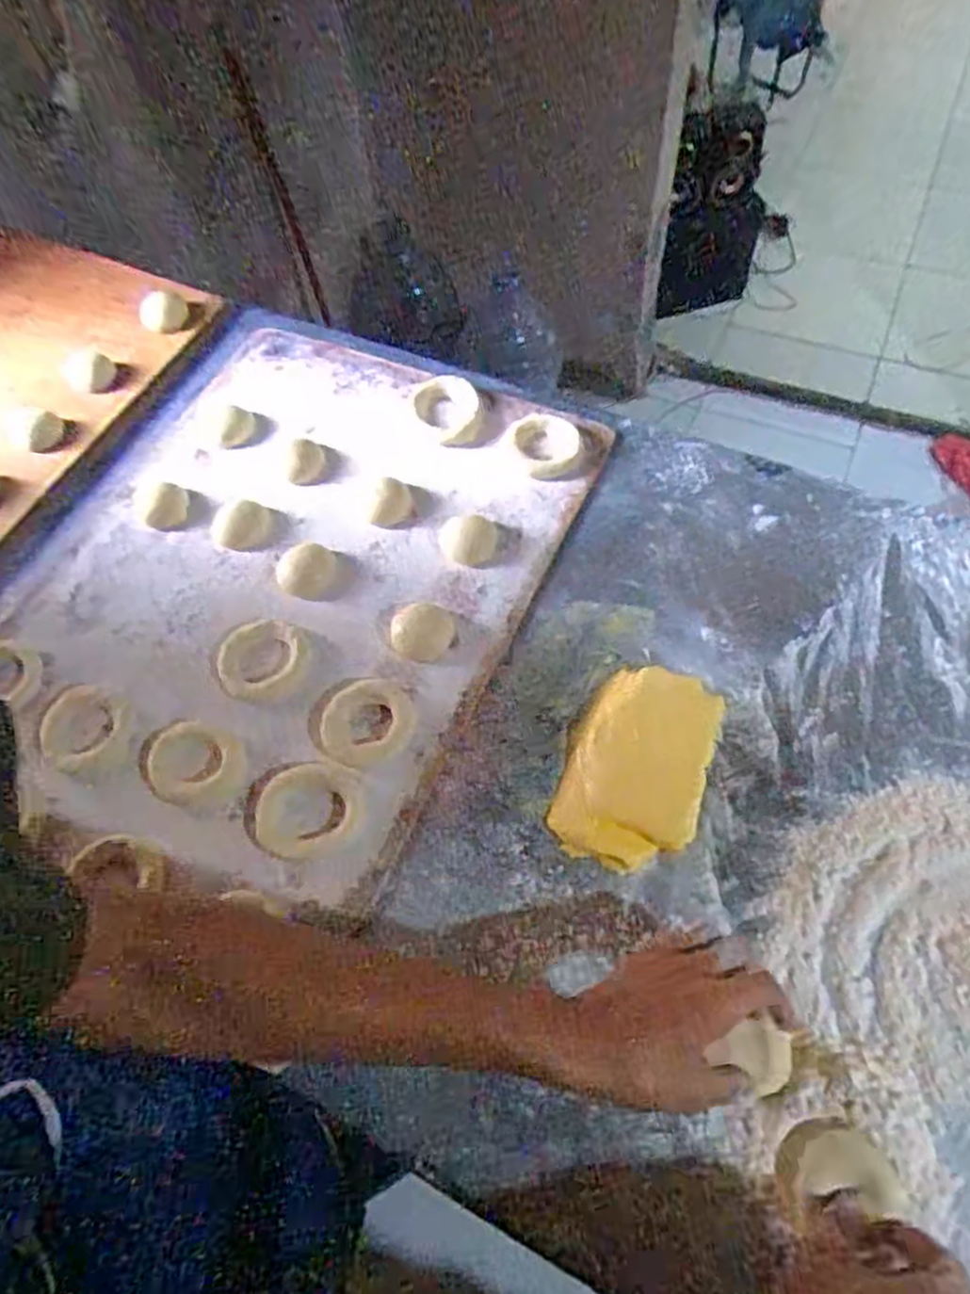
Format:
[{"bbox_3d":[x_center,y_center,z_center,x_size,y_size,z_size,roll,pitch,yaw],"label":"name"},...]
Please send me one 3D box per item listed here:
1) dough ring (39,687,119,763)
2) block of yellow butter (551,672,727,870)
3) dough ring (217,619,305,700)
[{"bbox_3d":[-0.331,0.062,0.598,0.061,0.015,0.073,-40,67,-16],"label":"dough ring"},{"bbox_3d":[0.113,0.088,0.555,0.102,0.028,0.151,17,65,12],"label":"block of yellow butter"},{"bbox_3d":[-0.186,0.010,0.615,0.075,0.007,0.068,-1,63,3],"label":"dough ring"}]

